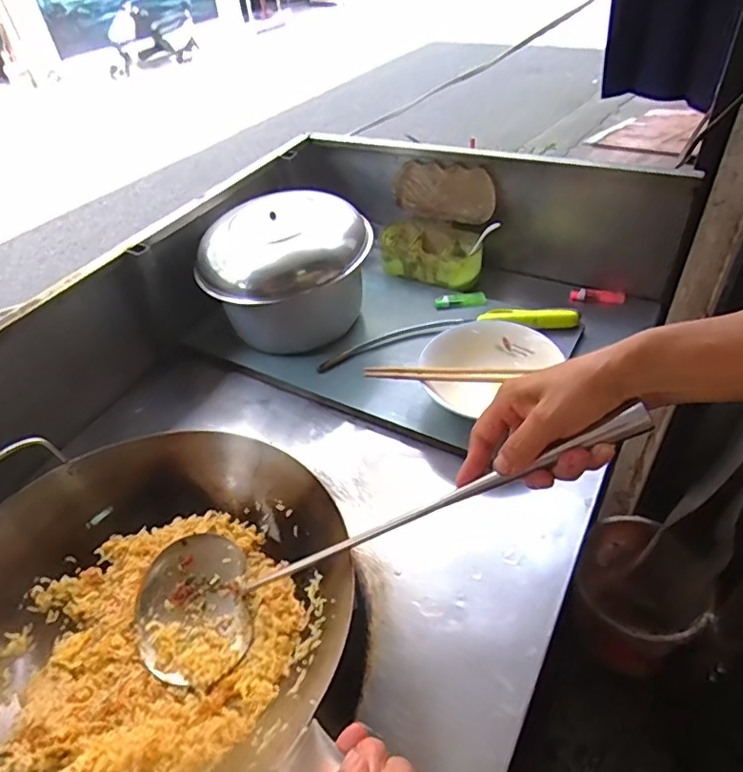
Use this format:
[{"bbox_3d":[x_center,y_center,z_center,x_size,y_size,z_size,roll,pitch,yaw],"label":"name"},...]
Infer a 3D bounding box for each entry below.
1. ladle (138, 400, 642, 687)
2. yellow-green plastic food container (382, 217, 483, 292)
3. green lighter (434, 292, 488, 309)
[{"bbox_3d":[-0.013,0.123,0.445,0.465,0.071,0.115,-29,37,22],"label":"ladle"},{"bbox_3d":[0.097,-0.215,0.921,0.178,0.072,0.082,15,47,22],"label":"yellow-green plastic food container"},{"bbox_3d":[0.139,-0.135,0.867,0.078,0.021,0.020,-2,43,5],"label":"green lighter"}]

